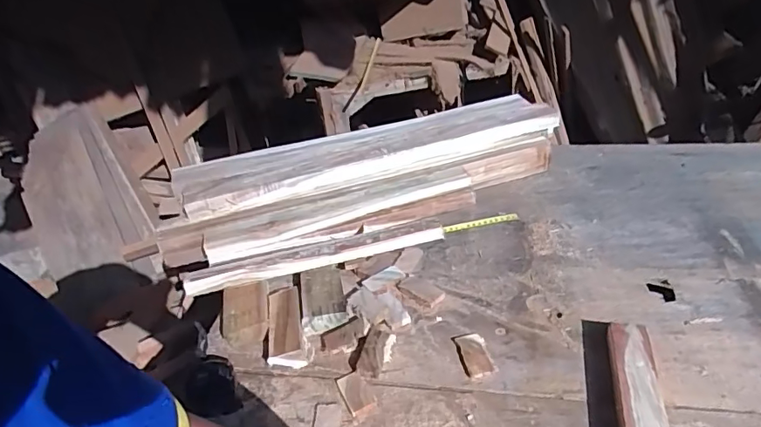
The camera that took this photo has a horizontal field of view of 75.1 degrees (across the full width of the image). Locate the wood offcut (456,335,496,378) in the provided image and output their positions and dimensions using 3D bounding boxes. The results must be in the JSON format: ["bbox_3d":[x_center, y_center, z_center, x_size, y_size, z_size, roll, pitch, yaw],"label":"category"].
[{"bbox_3d":[0.113,0.171,0.598,0.033,0.007,0.062,-9,34,-6],"label":"wood offcut"}]

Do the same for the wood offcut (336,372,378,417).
[{"bbox_3d":[-0.027,0.206,0.570,0.031,0.008,0.057,-18,36,-18],"label":"wood offcut"}]

